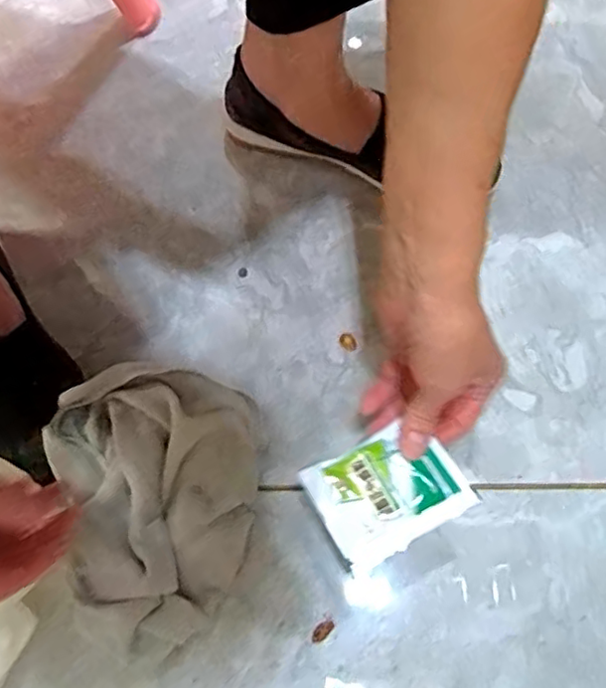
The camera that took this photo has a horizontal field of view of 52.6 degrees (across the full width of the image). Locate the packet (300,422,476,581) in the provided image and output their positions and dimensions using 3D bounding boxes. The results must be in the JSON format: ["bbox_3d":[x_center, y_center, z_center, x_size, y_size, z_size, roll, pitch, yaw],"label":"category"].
[{"bbox_3d":[0.052,0.090,0.381,0.087,0.005,0.067,-26,71,-8],"label":"packet"}]

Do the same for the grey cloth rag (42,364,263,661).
[{"bbox_3d":[-0.095,0.105,0.430,0.137,0.050,0.183,-16,69,-4],"label":"grey cloth rag"}]

